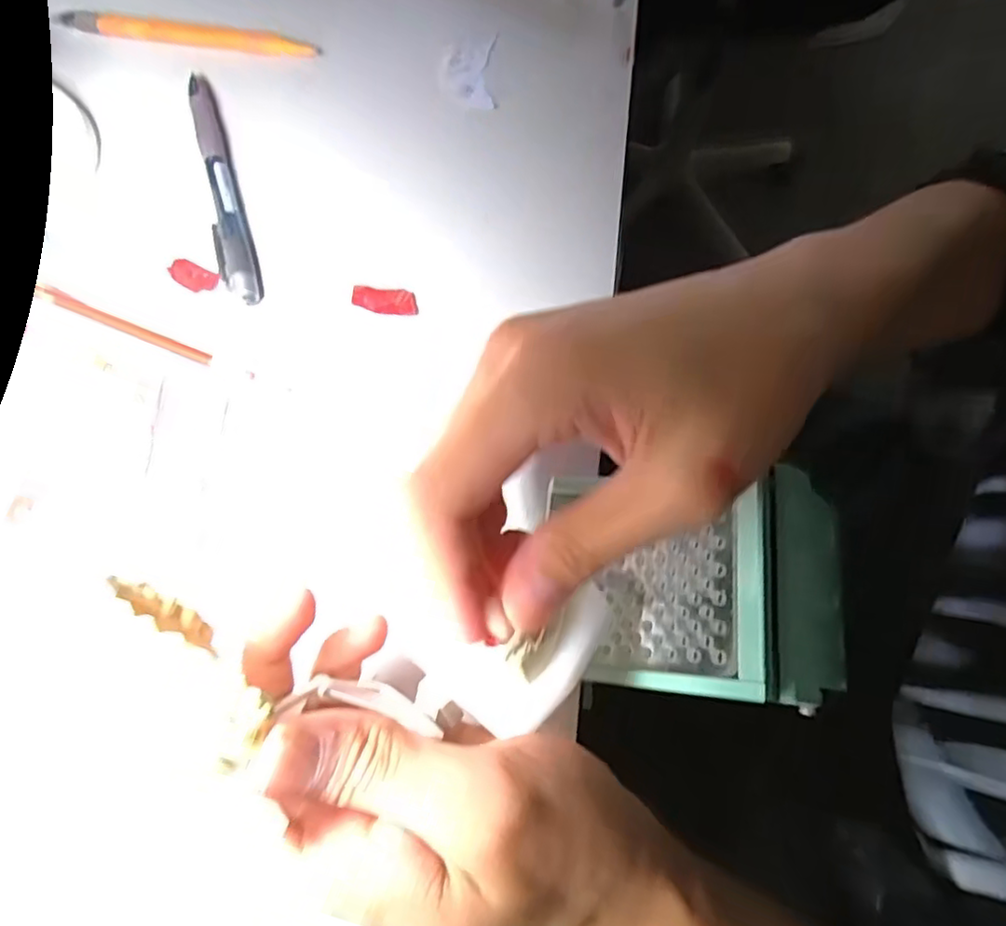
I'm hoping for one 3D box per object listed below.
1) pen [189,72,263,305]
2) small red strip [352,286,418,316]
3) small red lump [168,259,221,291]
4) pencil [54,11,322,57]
[{"bbox_3d":[-0.136,-0.134,0.303,0.016,0.012,0.135,-18,73,-6],"label":"pen"},{"bbox_3d":[-0.053,-0.074,0.287,0.029,0.004,0.013,4,72,0],"label":"small red strip"},{"bbox_3d":[-0.143,-0.086,0.291,0.024,0.004,0.012,25,74,7],"label":"small red lump"},{"bbox_3d":[-0.168,-0.229,0.337,0.139,0.006,0.016,9,73,2],"label":"pencil"}]

